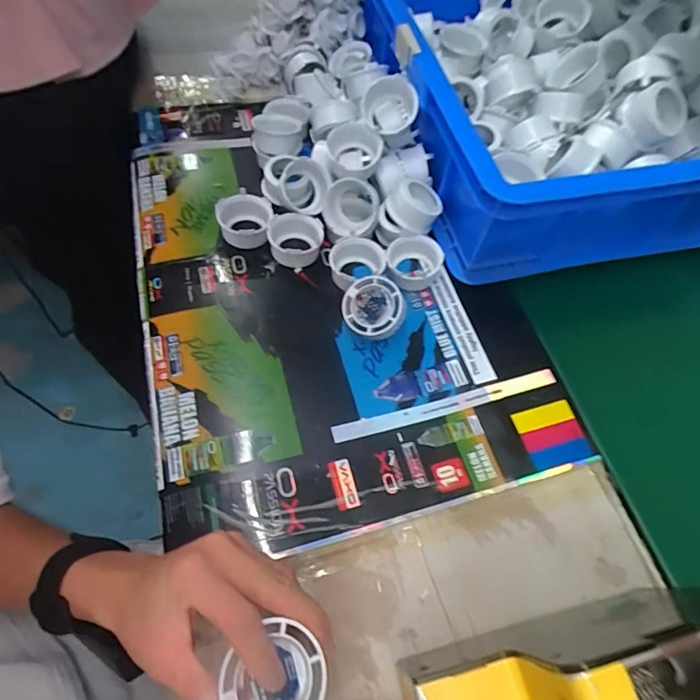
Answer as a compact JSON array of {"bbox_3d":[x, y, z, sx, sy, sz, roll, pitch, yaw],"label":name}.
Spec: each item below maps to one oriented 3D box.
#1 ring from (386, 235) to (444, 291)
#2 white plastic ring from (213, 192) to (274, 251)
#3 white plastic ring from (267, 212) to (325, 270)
[{"bbox_3d":[0.064,-0.089,0.444,0.052,0.034,0.046,4,61,-2],"label":"ring"},{"bbox_3d":[-0.106,-0.131,0.454,0.053,0.025,0.052,2,61,-3],"label":"white plastic ring"},{"bbox_3d":[-0.054,-0.111,0.448,0.053,0.028,0.048,-4,61,-7],"label":"white plastic ring"}]

